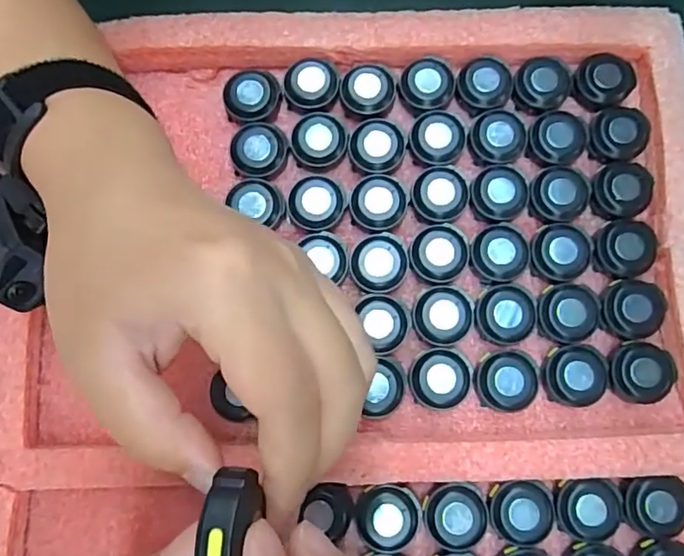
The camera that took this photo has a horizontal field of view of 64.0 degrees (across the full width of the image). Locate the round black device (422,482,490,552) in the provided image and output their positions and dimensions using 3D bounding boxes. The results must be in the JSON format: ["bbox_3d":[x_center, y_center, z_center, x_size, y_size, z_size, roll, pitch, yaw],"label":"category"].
[{"bbox_3d":[0.054,0.111,0.255,0.029,0.009,0.029,0,80,0],"label":"round black device"}]

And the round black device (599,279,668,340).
[{"bbox_3d":[0.144,0.016,0.270,0.030,0.008,0.028,0,80,0],"label":"round black device"}]

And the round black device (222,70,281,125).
[{"bbox_3d":[-0.048,-0.095,0.291,0.027,0.012,0.031,12,80,2],"label":"round black device"}]

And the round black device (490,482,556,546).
[{"bbox_3d":[0.084,0.109,0.255,0.030,0.010,0.028,0,80,0],"label":"round black device"}]

